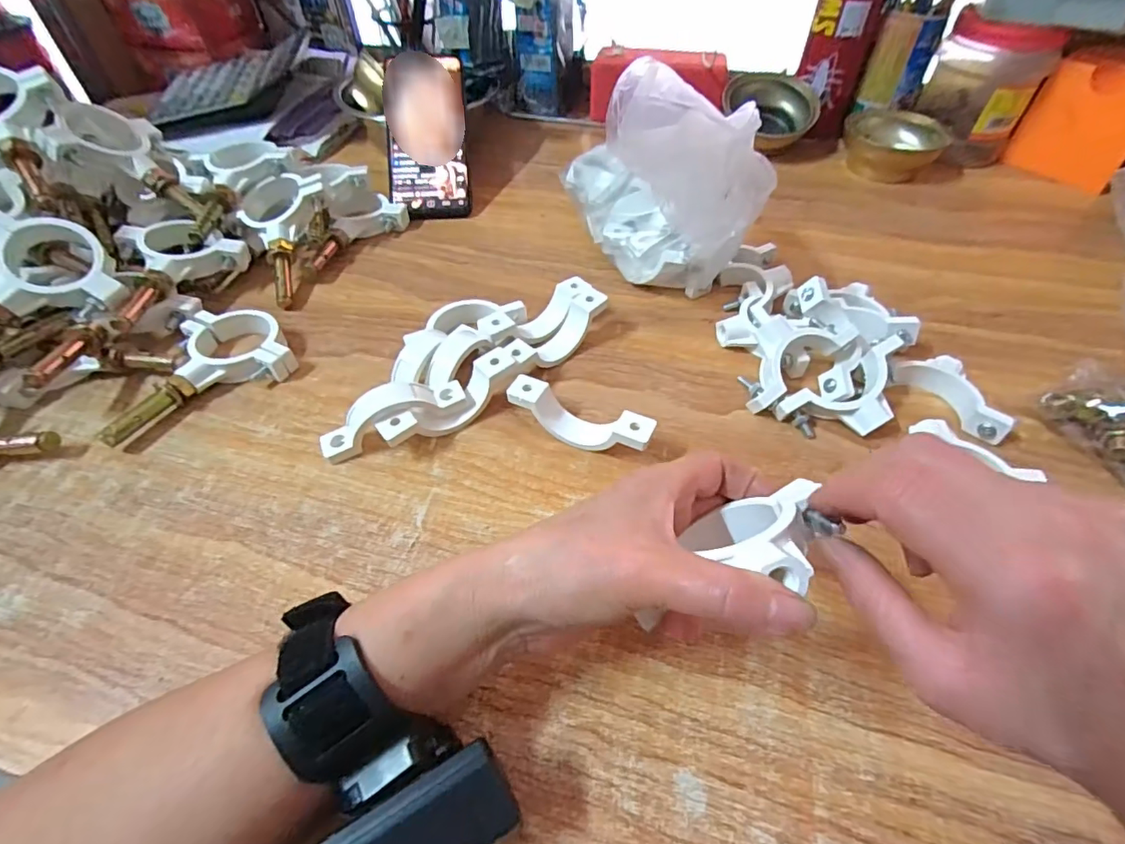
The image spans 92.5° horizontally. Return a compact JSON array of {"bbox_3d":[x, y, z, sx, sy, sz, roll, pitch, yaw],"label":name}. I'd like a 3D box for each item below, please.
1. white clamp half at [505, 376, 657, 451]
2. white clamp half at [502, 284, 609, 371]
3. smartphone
[{"bbox_3d":[0.010,0.001,0.325,0.089,0.029,0.021,23,53,19],"label":"white clamp half"},{"bbox_3d":[-0.003,-0.058,0.374,0.021,0.031,0.087,34,57,26],"label":"white clamp half"},{"bbox_3d":[-0.128,-0.269,0.511,0.073,0.014,0.158,-3,86,-6],"label":"smartphone"}]

